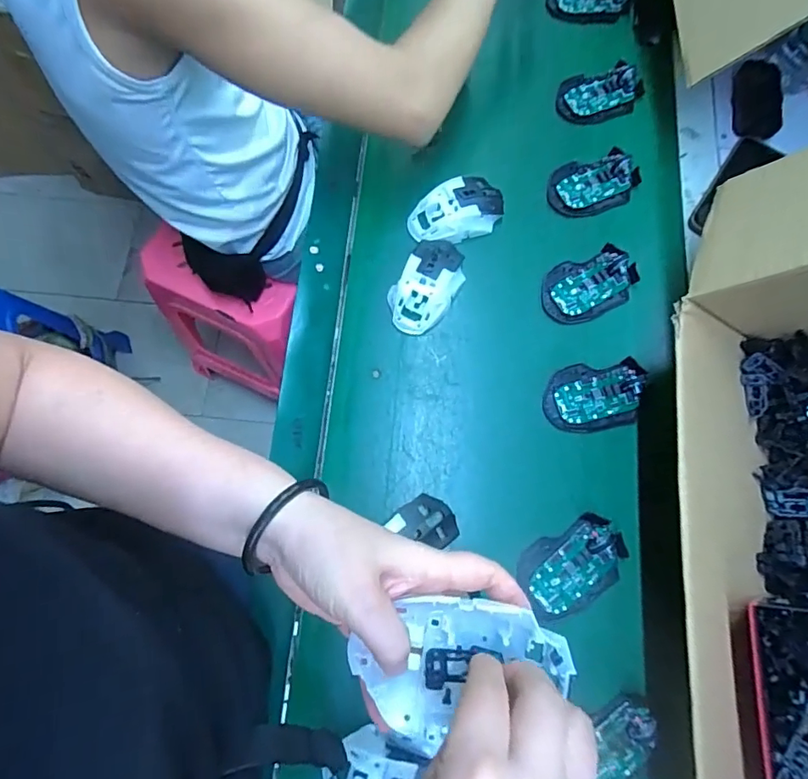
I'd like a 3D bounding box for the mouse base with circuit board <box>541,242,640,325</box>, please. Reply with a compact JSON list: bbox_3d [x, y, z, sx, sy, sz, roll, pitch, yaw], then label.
[{"bbox_3d":[0.216,-0.122,0.581,0.113,0.020,0.072,-20,76,-7],"label":"mouse base with circuit board"}]

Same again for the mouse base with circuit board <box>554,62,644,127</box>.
[{"bbox_3d":[0.255,-0.386,0.655,0.111,0.017,0.071,-14,75,-5],"label":"mouse base with circuit board"}]

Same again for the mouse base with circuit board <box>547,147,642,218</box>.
[{"bbox_3d":[0.233,-0.253,0.616,0.115,0.019,0.069,-19,76,-7],"label":"mouse base with circuit board"}]

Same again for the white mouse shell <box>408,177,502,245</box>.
[{"bbox_3d":[0.065,-0.208,0.590,0.113,0.034,0.065,-28,77,-9],"label":"white mouse shell"}]

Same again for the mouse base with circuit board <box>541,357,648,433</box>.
[{"bbox_3d":[0.205,0.007,0.544,0.108,0.019,0.072,-11,75,-5],"label":"mouse base with circuit board"}]

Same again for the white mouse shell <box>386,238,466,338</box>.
[{"bbox_3d":[0.027,-0.118,0.565,0.064,0.037,0.112,31,76,7],"label":"white mouse shell"}]

